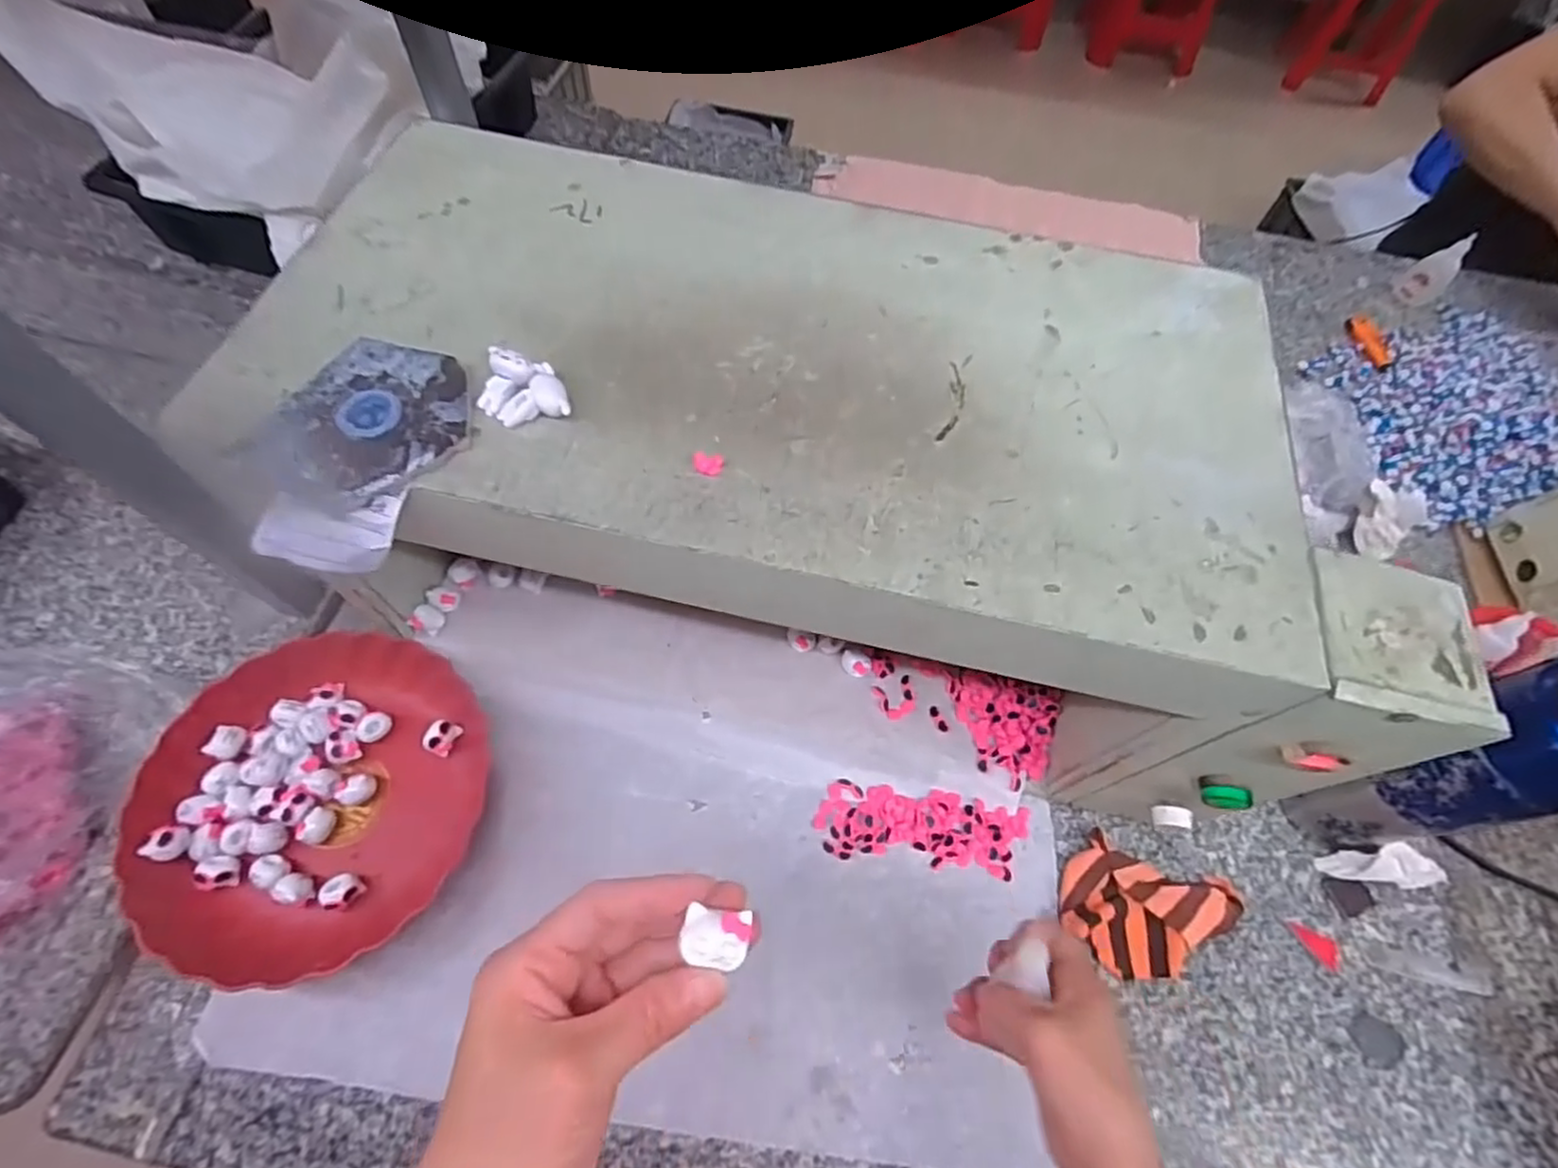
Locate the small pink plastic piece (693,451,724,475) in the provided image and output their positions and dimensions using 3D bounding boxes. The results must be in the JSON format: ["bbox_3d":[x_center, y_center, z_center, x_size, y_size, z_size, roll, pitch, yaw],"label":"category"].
[{"bbox_3d":[-0.036,-0.061,0.345,0.015,0.005,0.012,-2,62,-5],"label":"small pink plastic piece"}]

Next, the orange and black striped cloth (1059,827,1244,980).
[{"bbox_3d":[0.283,0.251,0.518,0.125,0.025,0.091,21,64,7],"label":"orange and black striped cloth"}]

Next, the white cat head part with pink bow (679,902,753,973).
[{"bbox_3d":[-0.022,0.131,0.252,0.023,0.007,0.019,9,61,0],"label":"white cat head part with pink bow"}]

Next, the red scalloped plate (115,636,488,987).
[{"bbox_3d":[-0.349,0.162,0.514,0.229,0.050,0.236,1,63,-3],"label":"red scalloped plate"}]

